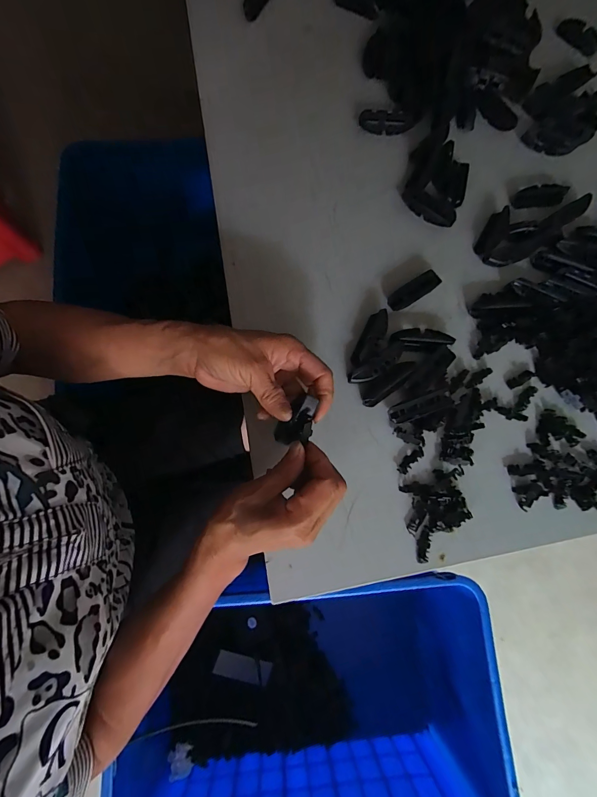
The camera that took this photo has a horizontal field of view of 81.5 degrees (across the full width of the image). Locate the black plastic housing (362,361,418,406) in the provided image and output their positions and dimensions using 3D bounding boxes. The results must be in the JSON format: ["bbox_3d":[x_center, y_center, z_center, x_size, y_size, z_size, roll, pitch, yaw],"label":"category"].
[{"bbox_3d":[0.099,-0.017,0.376,0.069,0.020,0.021,-37,81,-8],"label":"black plastic housing"}]

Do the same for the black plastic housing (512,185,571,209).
[{"bbox_3d":[0.312,-0.262,0.450,0.067,0.015,0.022,-4,78,-2],"label":"black plastic housing"}]

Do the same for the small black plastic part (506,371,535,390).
[{"bbox_3d":[0.255,-0.022,0.396,0.035,0.004,0.013,-26,79,-7],"label":"small black plastic part"}]

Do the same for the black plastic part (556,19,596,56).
[{"bbox_3d":[0.417,-0.538,0.515,0.069,0.014,0.032,36,77,5],"label":"black plastic part"}]

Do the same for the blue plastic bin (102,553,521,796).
[{"bbox_3d":[0.002,0.550,0.657,0.645,0.328,0.393,-6,77,-5],"label":"blue plastic bin"}]

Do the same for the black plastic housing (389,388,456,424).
[{"bbox_3d":[0.132,0.009,0.371,0.073,0.017,0.020,-19,78,-5],"label":"black plastic housing"}]

